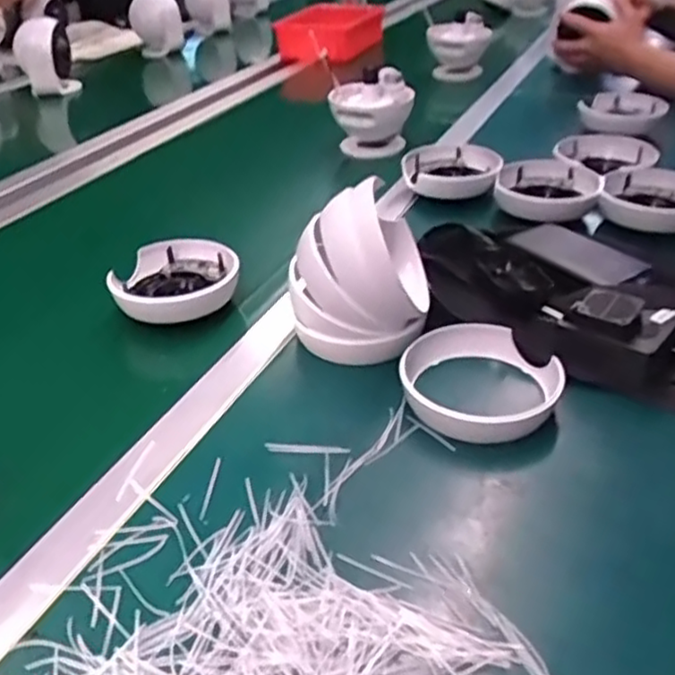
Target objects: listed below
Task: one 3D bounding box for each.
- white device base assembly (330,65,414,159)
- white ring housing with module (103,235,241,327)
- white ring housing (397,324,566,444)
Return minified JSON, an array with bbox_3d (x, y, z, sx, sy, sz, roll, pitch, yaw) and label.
[{"bbox_3d":[0.048,-0.309,0.981,0.115,0.110,0.099,-2,34,3],"label":"white device base assembly"},{"bbox_3d":[-0.154,-0.054,0.651,0.105,0.034,0.112,-2,33,2],"label":"white ring housing with module"},{"bbox_3d":[0.107,0.032,0.520,0.117,0.030,0.107,0,33,6],"label":"white ring housing"}]

